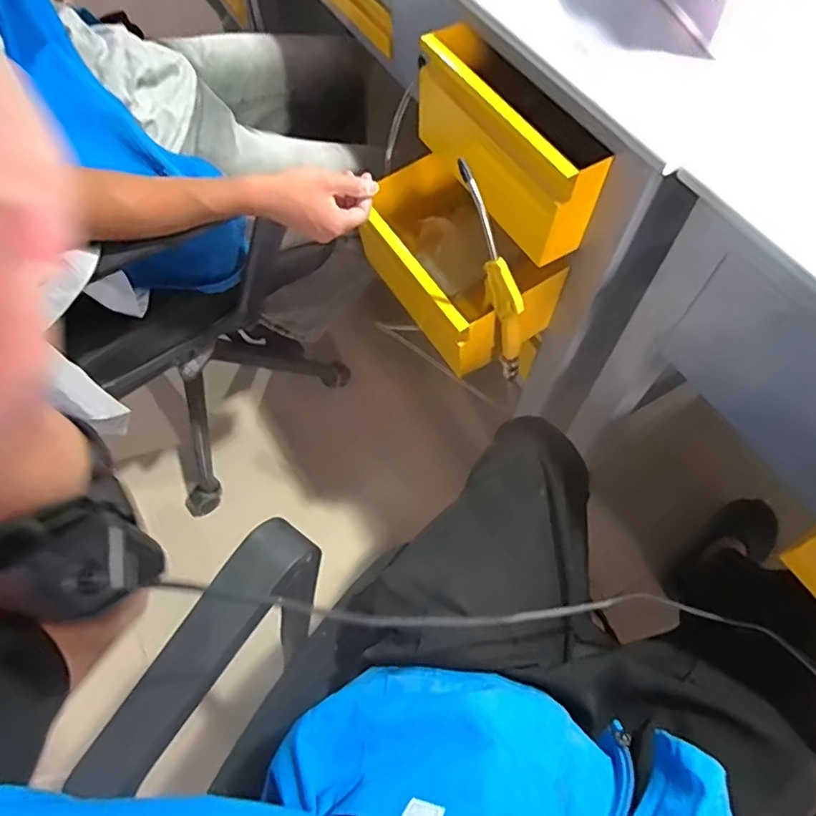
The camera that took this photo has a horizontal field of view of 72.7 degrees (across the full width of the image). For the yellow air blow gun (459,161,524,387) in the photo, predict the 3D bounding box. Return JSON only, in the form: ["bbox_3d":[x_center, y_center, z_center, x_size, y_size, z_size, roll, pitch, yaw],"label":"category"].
[{"bbox_3d":[0.112,-0.136,0.652,0.024,0.304,0.064,-39,45,-18],"label":"yellow air blow gun"}]

